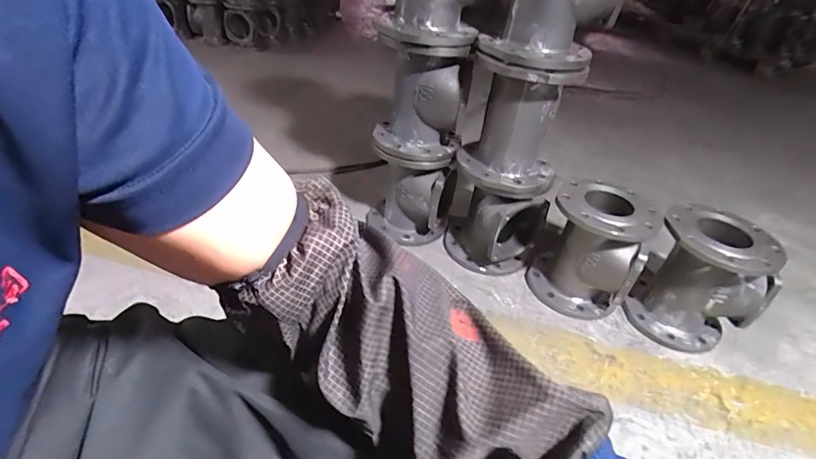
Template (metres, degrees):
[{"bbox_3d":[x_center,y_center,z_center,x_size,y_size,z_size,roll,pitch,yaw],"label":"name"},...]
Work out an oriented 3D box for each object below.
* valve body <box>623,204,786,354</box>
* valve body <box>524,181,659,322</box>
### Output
[{"bbox_3d":[0.607,0.106,0.901,0.187,0.259,0.227,-22,46,-33],"label":"valve body"},{"bbox_3d":[0.404,0.044,0.963,0.201,0.256,0.182,24,40,21],"label":"valve body"}]

